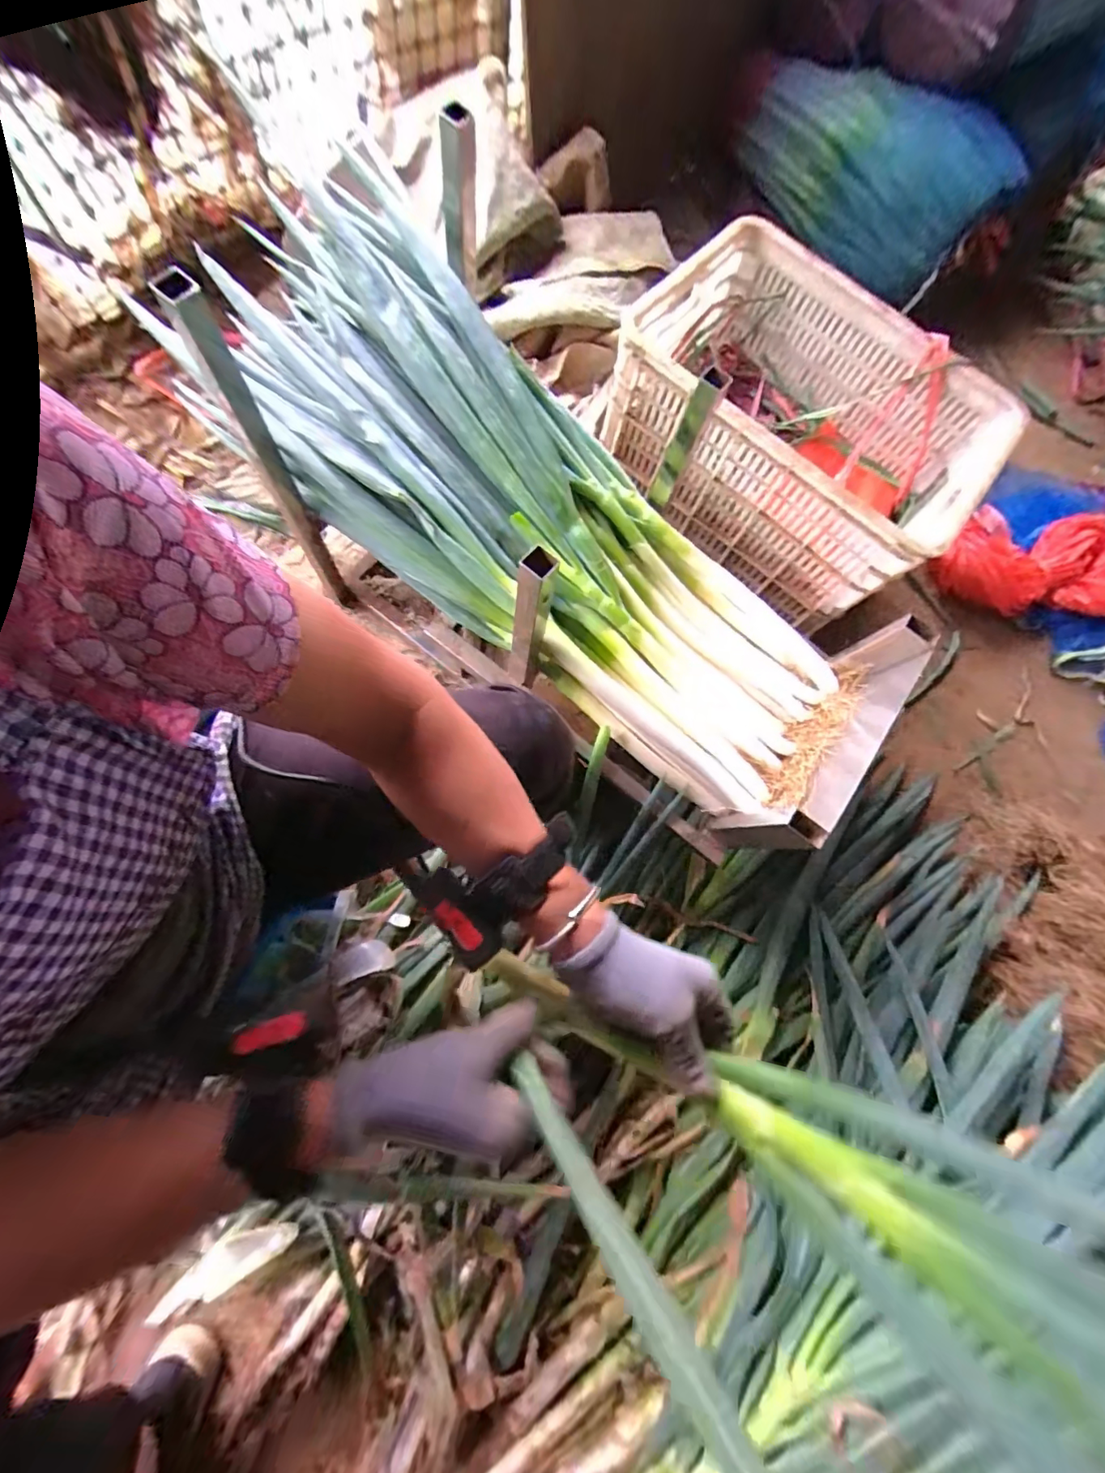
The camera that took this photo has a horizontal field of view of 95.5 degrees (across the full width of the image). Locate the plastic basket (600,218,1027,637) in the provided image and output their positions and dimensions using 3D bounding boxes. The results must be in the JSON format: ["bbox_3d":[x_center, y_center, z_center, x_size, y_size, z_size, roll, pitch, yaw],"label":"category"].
[{"bbox_3d":[0.373,-0.482,0.782,0.519,0.255,0.350,40,74,4],"label":"plastic basket"}]

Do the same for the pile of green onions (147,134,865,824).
[{"bbox_3d":[-0.020,-0.250,0.612,0.857,0.133,0.315,41,76,-6],"label":"pile of green onions"}]

